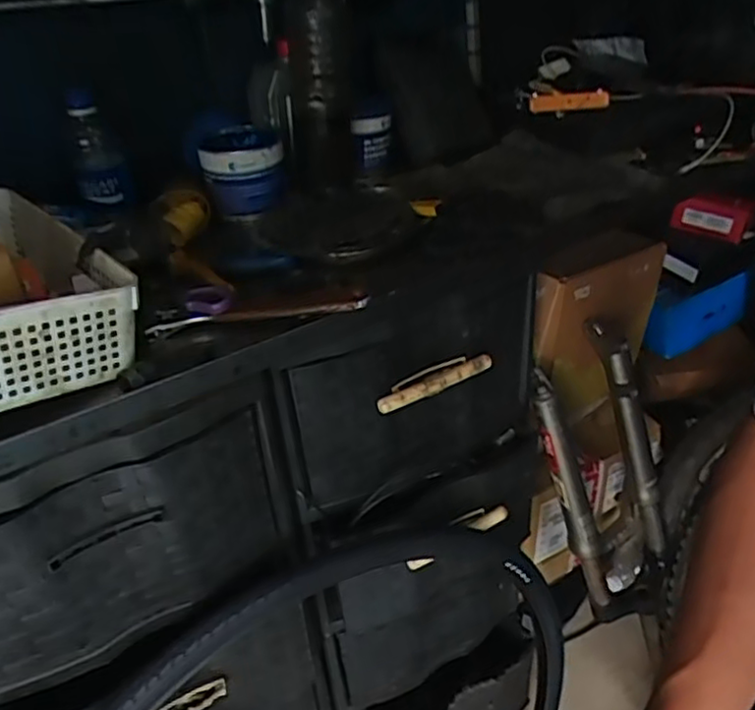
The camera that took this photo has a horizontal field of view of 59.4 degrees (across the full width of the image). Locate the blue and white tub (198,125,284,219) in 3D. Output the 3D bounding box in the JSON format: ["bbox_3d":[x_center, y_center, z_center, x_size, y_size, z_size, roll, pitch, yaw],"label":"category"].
[{"bbox_3d":[-0.173,-0.238,0.855,0.104,0.080,0.114,-11,34,-9],"label":"blue and white tub"}]

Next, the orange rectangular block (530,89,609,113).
[{"bbox_3d":[0.277,-0.368,0.958,0.112,0.022,0.025,-5,32,-2],"label":"orange rectangular block"}]

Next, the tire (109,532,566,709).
[{"bbox_3d":[-0.048,0.496,0.789,0.689,0.658,0.120,-25,31,-21],"label":"tire"}]

